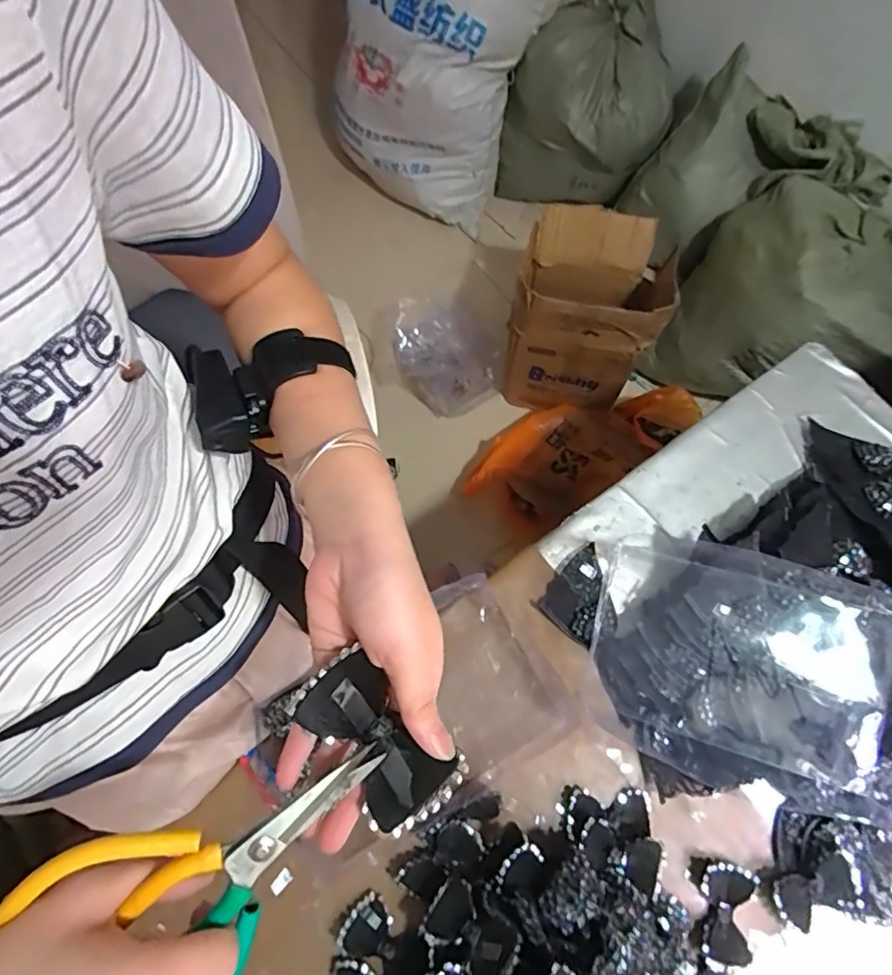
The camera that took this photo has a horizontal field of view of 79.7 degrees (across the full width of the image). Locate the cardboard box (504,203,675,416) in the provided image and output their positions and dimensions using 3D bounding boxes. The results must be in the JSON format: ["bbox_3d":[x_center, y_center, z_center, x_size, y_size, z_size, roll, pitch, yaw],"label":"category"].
[{"bbox_3d":[0.348,-0.448,1.387,0.330,0.414,0.370,12,71,3],"label":"cardboard box"}]

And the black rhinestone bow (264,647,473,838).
[{"bbox_3d":[-0.040,0.131,0.277,0.095,0.012,0.053,43,75,4],"label":"black rhinestone bow"}]

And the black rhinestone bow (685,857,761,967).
[{"bbox_3d":[0.282,0.432,0.549,0.058,0.029,0.084,16,71,5],"label":"black rhinestone bow"}]

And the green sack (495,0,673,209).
[{"bbox_3d":[0.436,-1.130,1.585,0.433,0.446,0.360,25,72,7],"label":"green sack"}]

